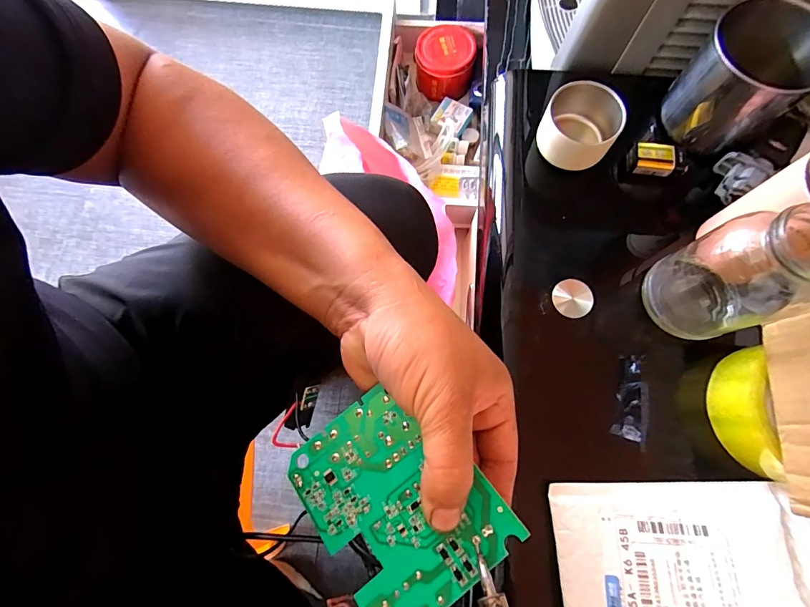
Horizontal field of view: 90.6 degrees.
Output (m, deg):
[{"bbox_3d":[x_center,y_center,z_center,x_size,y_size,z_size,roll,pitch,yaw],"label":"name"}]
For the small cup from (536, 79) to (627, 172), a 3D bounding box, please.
[{"bbox_3d":[0.157,-0.159,0.365,0.063,0.051,0.060,0,74,0],"label":"small cup"}]

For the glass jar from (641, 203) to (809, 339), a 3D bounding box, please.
[{"bbox_3d":[0.248,-0.015,0.285,0.071,0.124,0.061,6,74,2],"label":"glass jar"}]

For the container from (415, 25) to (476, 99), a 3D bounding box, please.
[{"bbox_3d":[0.068,-0.413,0.697,0.096,0.083,0.095,0,74,0],"label":"container"}]

